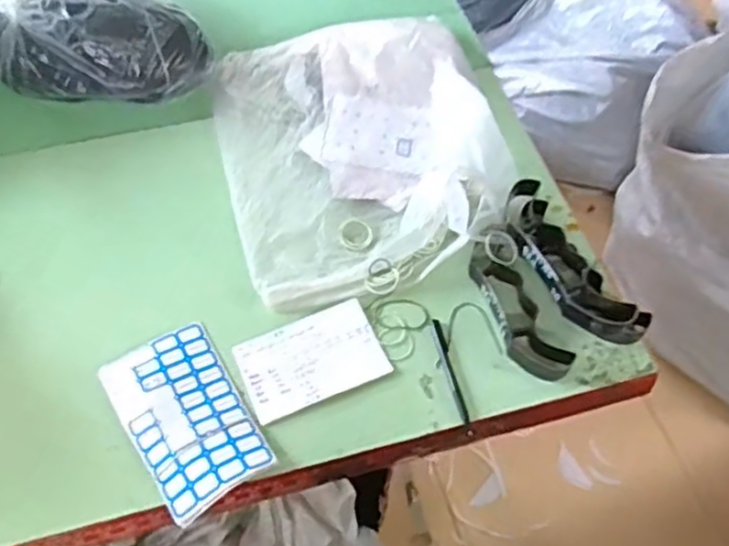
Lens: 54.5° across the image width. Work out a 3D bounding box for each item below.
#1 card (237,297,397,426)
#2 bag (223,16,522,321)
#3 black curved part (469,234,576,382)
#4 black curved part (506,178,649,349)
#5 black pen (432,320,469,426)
[{"bbox_3d":[-0.061,0.099,0.813,0.158,0.005,0.103,-22,62,-12],"label":"card"},{"bbox_3d":[-0.005,-0.174,0.953,0.366,0.053,0.442,-11,65,-5],"label":"bag"},{"bbox_3d":[0.177,0.039,0.838,0.063,0.028,0.188,-18,66,-9],"label":"black curved part"},{"bbox_3d":[0.237,-0.009,0.843,0.082,0.043,0.231,-28,68,-13],"label":"black curved part"},{"bbox_3d":[0.097,0.110,0.801,0.010,0.008,0.127,-10,65,-5],"label":"black pen"}]

